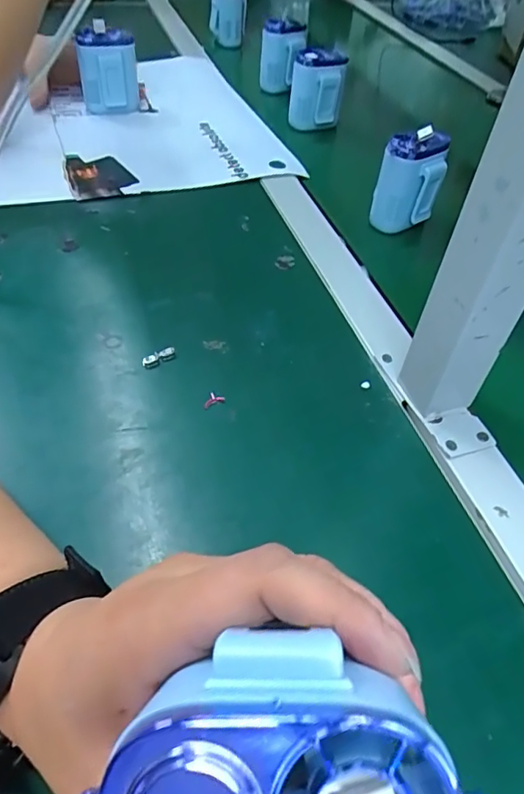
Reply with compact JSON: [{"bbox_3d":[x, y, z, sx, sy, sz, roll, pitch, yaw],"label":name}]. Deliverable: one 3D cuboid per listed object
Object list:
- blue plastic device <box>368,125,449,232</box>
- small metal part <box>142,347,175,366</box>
[{"bbox_3d":[0.139,-0.204,0.498,0.058,0.085,0.033,13,49,7],"label":"blue plastic device"},{"bbox_3d":[-0.075,-0.030,0.380,0.026,0.005,0.007,-27,56,-24],"label":"small metal part"}]

